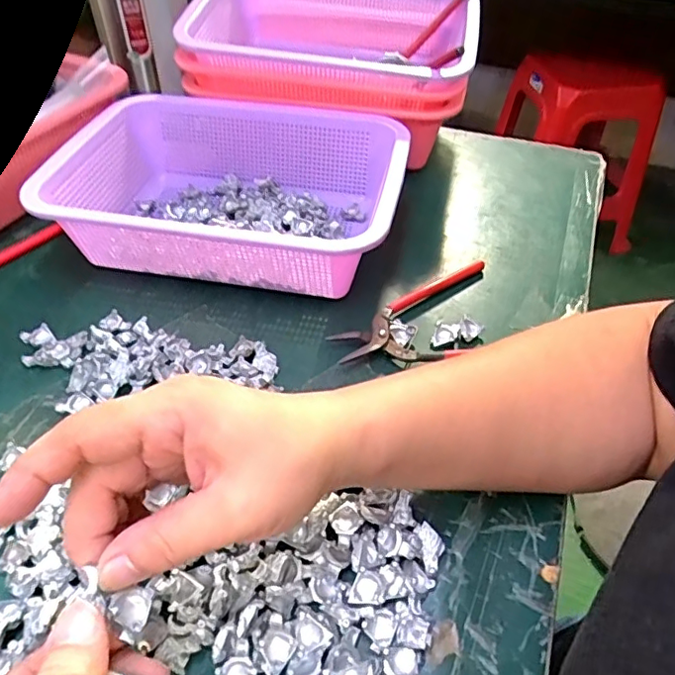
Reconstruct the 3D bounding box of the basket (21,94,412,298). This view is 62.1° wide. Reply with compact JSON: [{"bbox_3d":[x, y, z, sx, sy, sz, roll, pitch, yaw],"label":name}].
[{"bbox_3d":[-0.083,-0.112,0.457,0.262,0.080,0.192,7,47,7],"label":"basket"}]

